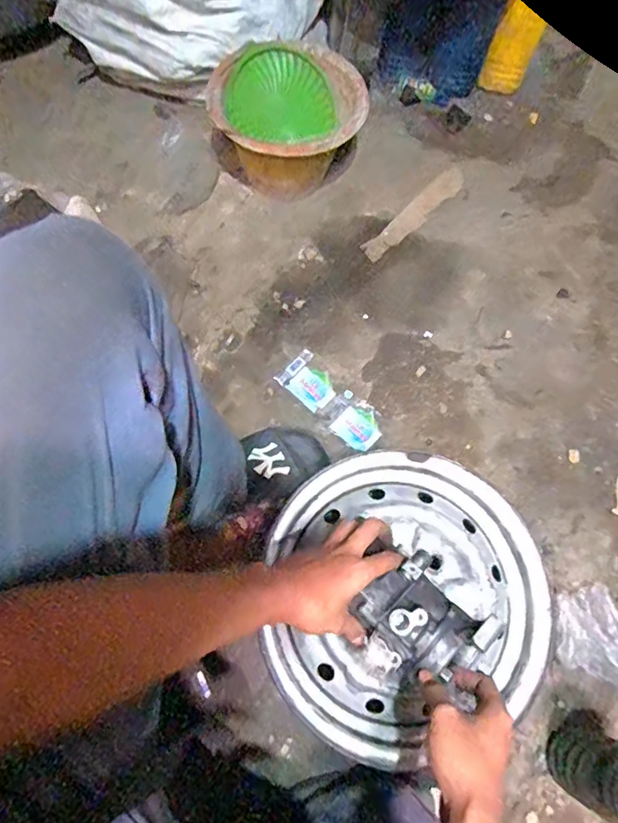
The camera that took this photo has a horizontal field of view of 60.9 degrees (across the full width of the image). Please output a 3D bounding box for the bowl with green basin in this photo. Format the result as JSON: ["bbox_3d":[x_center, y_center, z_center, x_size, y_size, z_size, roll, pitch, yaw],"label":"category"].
[{"bbox_3d":[-0.034,-0.509,0.931,0.248,0.163,0.215,14,72,2],"label":"bowl with green basin"}]

